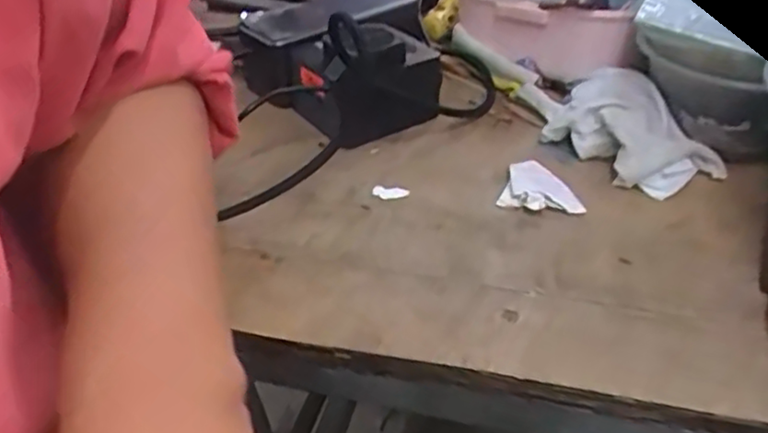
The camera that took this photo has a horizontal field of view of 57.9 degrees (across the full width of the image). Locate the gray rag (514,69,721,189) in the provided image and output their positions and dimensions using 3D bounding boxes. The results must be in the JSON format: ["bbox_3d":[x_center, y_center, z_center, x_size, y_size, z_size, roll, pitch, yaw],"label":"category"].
[{"bbox_3d":[0.133,-0.061,0.413,0.058,0.036,0.121,-21,41,-24],"label":"gray rag"}]

